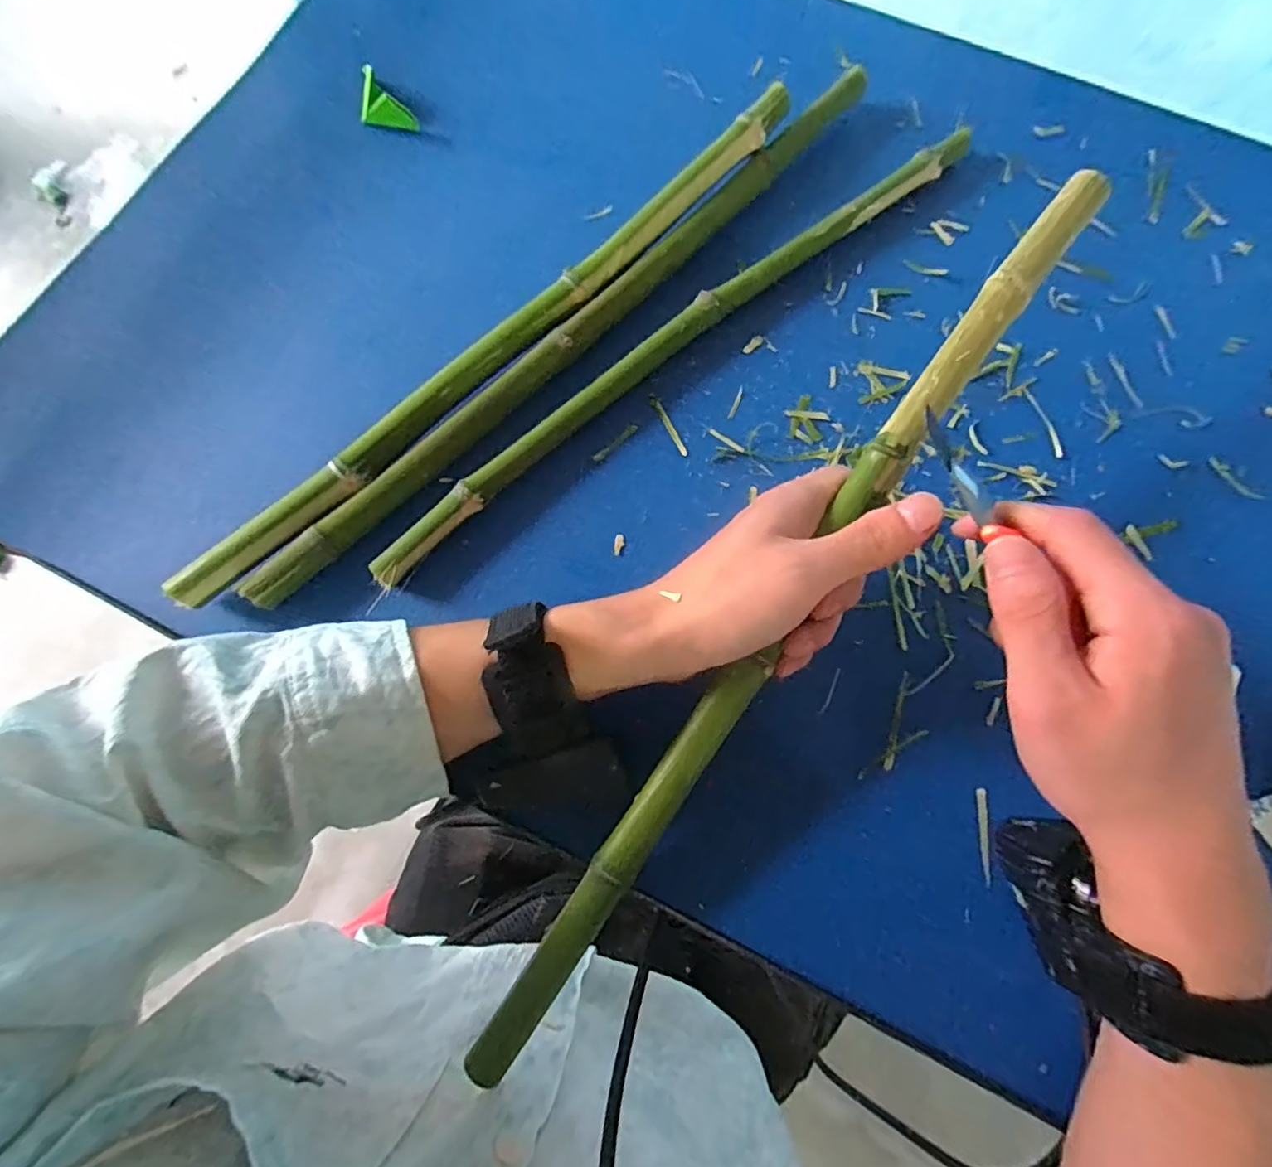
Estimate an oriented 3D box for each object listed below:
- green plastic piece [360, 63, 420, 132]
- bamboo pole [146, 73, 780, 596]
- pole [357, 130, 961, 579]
[{"bbox_3d":[-0.174,-0.323,0.391,0.026,0.016,0.055,-42,80,-9],"label":"green plastic piece"},{"bbox_3d":[-0.072,-0.147,0.342,0.460,0.027,0.023,-43,80,-9],"label":"bamboo pole"},{"bbox_3d":[0.034,-0.153,0.354,0.462,0.018,0.025,-39,80,-9],"label":"pole"}]

